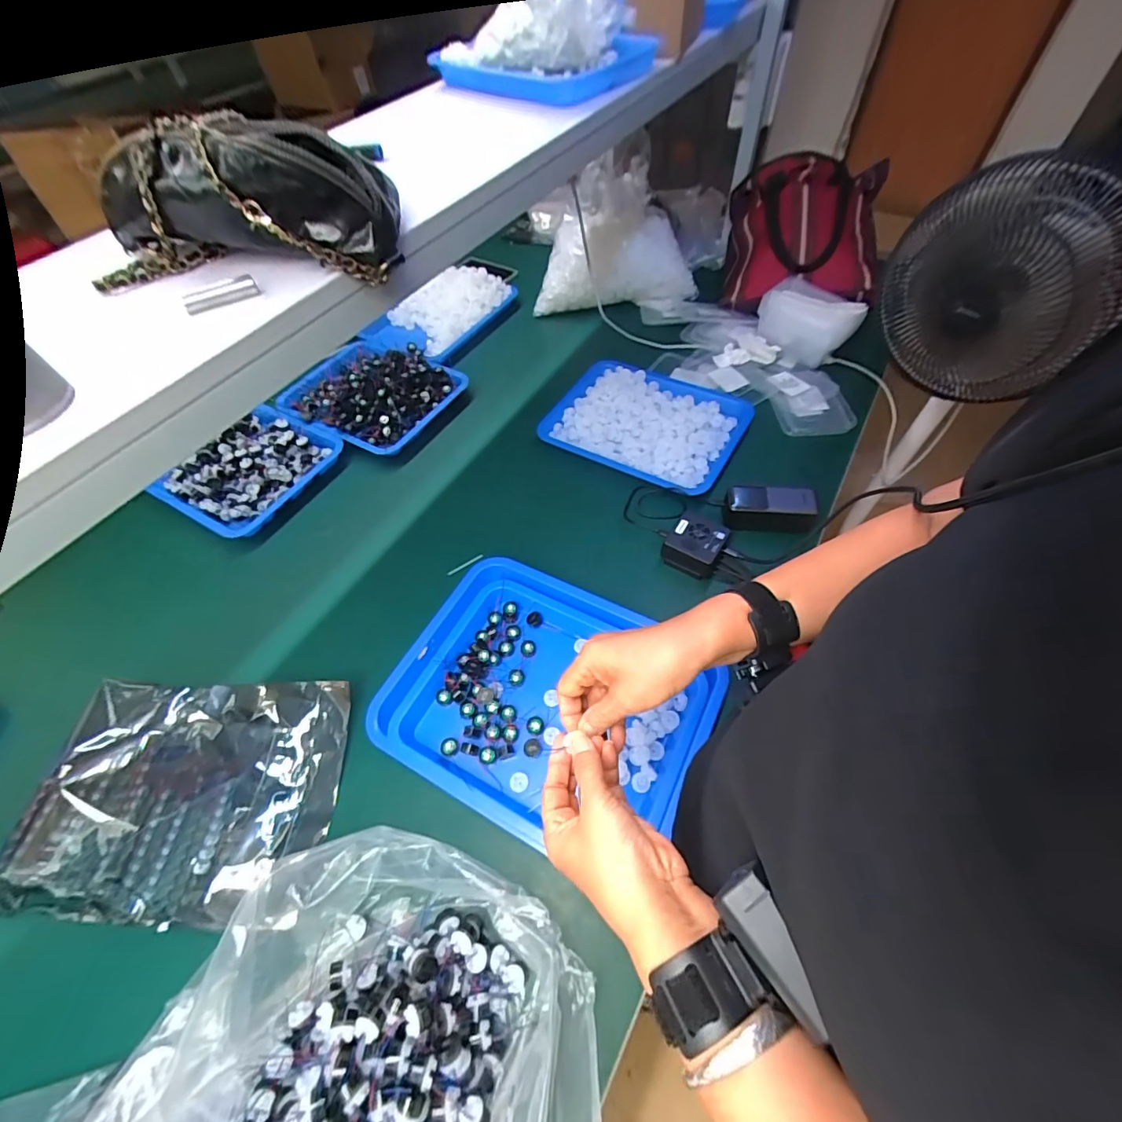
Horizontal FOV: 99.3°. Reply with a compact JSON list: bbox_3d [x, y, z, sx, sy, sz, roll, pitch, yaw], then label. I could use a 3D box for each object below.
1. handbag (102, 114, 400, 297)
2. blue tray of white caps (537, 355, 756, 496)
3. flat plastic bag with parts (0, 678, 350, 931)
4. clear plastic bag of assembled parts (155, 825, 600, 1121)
[{"bbox_3d":[-0.257,-0.280,0.376,0.236,0.089,0.092,-5,56,1],"label":"handbag"},{"bbox_3d":[0.154,-0.262,0.869,0.334,0.035,0.254,25,61,19],"label":"blue tray of white caps"},{"bbox_3d":[-0.439,0.261,0.551,0.330,0.032,0.248,-1,56,4],"label":"flat plastic bag with parts"},{"bbox_3d":[-0.144,0.377,0.379,0.350,0.171,0.252,25,62,19],"label":"clear plastic bag of assembled parts"}]

